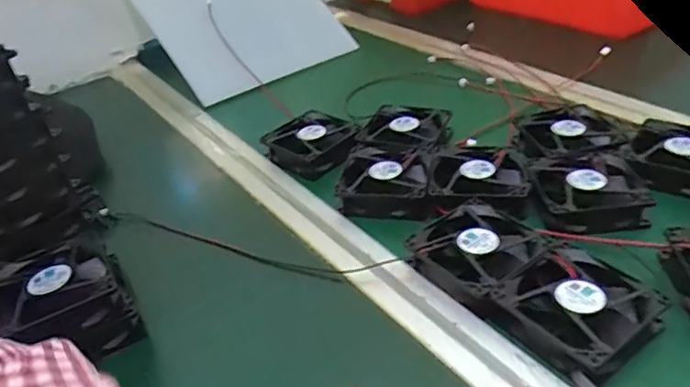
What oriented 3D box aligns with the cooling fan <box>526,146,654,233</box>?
[{"bbox_3d":[0.201,-0.003,0.461,0.084,0.022,0.087,-5,34,3],"label":"cooling fan"}]

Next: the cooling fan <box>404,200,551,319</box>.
[{"bbox_3d":[0.100,0.045,0.415,0.086,0.024,0.083,-31,41,-31],"label":"cooling fan"}]

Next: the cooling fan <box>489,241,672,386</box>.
[{"bbox_3d":[0.149,0.075,0.362,0.087,0.024,0.080,-28,39,-28],"label":"cooling fan"}]

